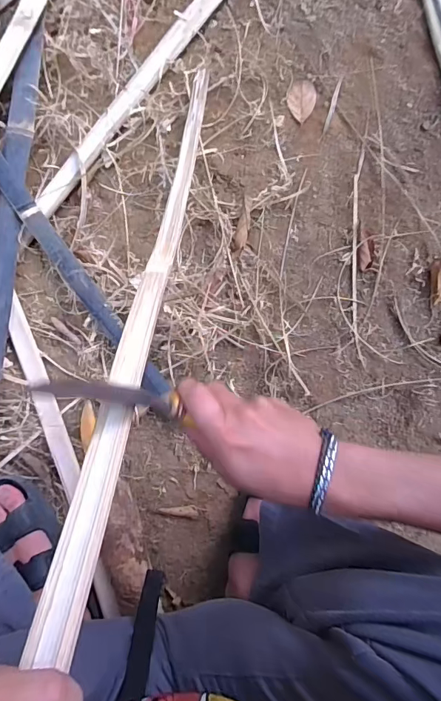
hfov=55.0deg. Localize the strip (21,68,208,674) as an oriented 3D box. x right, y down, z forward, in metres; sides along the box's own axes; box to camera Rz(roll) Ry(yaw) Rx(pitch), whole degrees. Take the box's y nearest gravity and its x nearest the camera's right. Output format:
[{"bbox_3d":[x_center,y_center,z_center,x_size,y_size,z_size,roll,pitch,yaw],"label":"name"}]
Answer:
[{"bbox_3d":[-0.057,-0.121,0.430,0.025,0.014,0.705,10,51,-5],"label":"strip"}]

